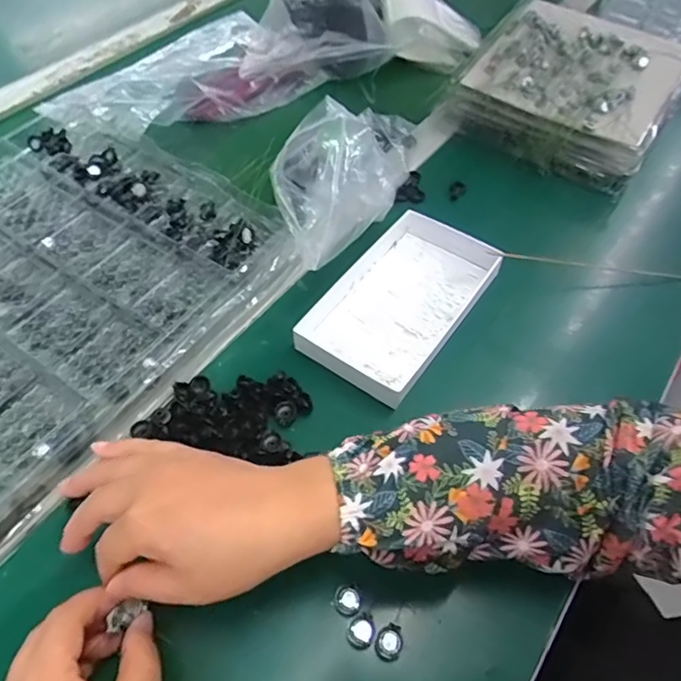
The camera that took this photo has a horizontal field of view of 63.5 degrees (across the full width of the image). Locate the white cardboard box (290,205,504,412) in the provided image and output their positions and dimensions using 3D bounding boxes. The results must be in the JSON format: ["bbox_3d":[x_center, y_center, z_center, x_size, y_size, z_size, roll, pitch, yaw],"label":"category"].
[{"bbox_3d":[0.046,-0.035,0.460,0.108,0.029,0.172,30,60,19],"label":"white cardboard box"}]

